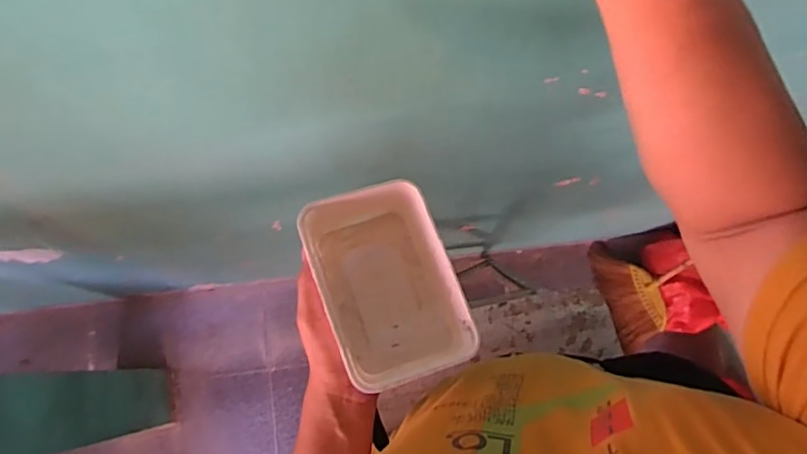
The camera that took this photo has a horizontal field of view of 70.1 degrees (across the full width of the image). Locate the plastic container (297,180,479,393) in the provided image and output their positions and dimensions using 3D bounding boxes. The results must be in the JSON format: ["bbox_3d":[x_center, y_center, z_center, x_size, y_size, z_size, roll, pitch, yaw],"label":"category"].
[{"bbox_3d":[-0.013,0.048,0.508,0.111,0.058,0.170,-20,78,-4],"label":"plastic container"}]

